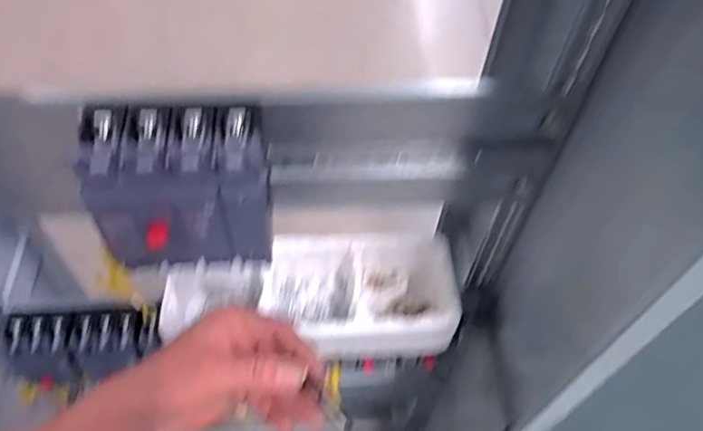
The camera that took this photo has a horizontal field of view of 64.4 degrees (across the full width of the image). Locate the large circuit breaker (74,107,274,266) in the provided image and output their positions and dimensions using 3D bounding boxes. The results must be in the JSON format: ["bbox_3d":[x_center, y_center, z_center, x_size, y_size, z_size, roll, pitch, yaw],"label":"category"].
[{"bbox_3d":[-0.147,-0.019,0.493,0.155,0.144,0.087,-6,55,-9],"label":"large circuit breaker"}]

